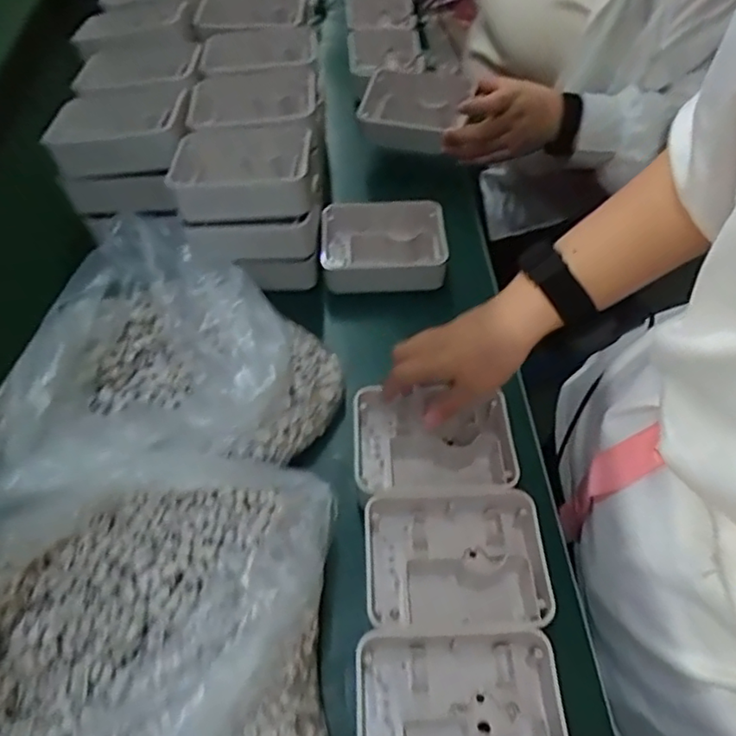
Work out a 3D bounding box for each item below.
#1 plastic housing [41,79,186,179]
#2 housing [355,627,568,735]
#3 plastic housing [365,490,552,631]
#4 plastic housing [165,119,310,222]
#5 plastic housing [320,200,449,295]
[{"bbox_3d":[-0.251,-0.246,0.612,0.126,0.037,0.103,-5,53,-2],"label":"plastic housing"},{"bbox_3d":[0.059,0.227,0.388,0.127,0.043,0.098,-2,53,0],"label":"housing"},{"bbox_3d":[0.066,0.146,0.446,0.132,0.040,0.101,-1,53,1],"label":"plastic housing"},{"bbox_3d":[-0.124,-0.191,0.576,0.134,0.038,0.103,-4,53,-1],"label":"plastic housing"},{"bbox_3d":[0.015,-0.132,0.643,0.129,0.045,0.097,-6,53,-3],"label":"plastic housing"}]

